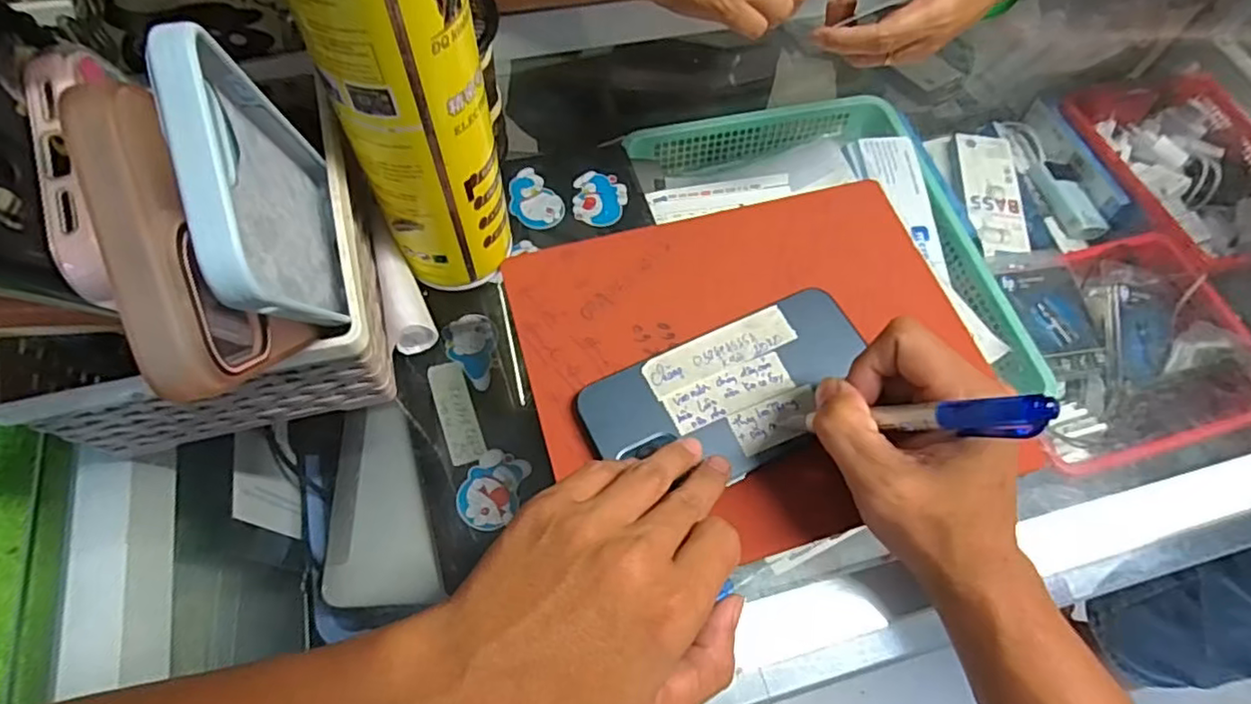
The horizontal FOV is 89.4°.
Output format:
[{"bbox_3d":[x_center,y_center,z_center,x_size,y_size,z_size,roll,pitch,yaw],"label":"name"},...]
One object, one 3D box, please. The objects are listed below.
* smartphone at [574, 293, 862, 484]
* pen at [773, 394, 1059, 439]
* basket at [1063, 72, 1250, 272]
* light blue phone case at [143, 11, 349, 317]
[{"bbox_3d":[0.057,0.021,0.333,0.156,0.006,0.076,-21,67,-13],"label":"smartphone"},{"bbox_3d":[0.115,0.029,0.272,0.015,0.130,0.012,43,65,-18],"label":"pen"},{"bbox_3d":[0.653,-0.216,0.733,0.196,0.052,0.259,-12,65,-9],"label":"basket"},{"bbox_3d":[-0.122,-0.050,0.226,0.014,0.155,0.077,-17,99,-12],"label":"light blue phone case"}]

